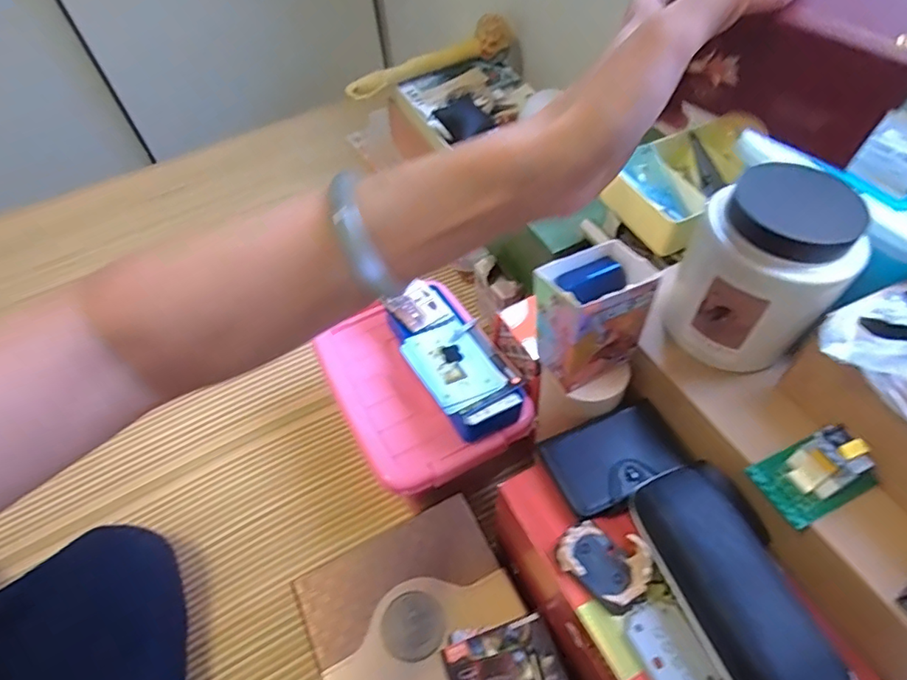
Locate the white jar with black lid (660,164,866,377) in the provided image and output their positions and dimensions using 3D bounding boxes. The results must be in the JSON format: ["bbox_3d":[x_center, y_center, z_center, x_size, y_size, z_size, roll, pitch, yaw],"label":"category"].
[{"bbox_3d":[0.232,-0.052,0.416,0.102,0.125,0.098,-2,53,3],"label":"white jar with black lid"}]

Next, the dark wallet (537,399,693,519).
[{"bbox_3d":[0.138,0.097,0.455,0.113,0.017,0.067,-24,55,-13],"label":"dark wallet"}]

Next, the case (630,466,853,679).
[{"bbox_3d":[0.187,0.166,0.368,0.076,0.050,0.166,-21,54,-11],"label":"case"}]

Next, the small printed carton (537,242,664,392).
[{"bbox_3d":[0.112,-0.021,0.439,0.082,0.103,0.057,-22,54,-12],"label":"small printed carton"}]

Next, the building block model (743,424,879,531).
[{"bbox_3d":[0.249,0.087,0.366,0.072,0.052,0.047,-22,54,-12],"label":"building block model"}]

